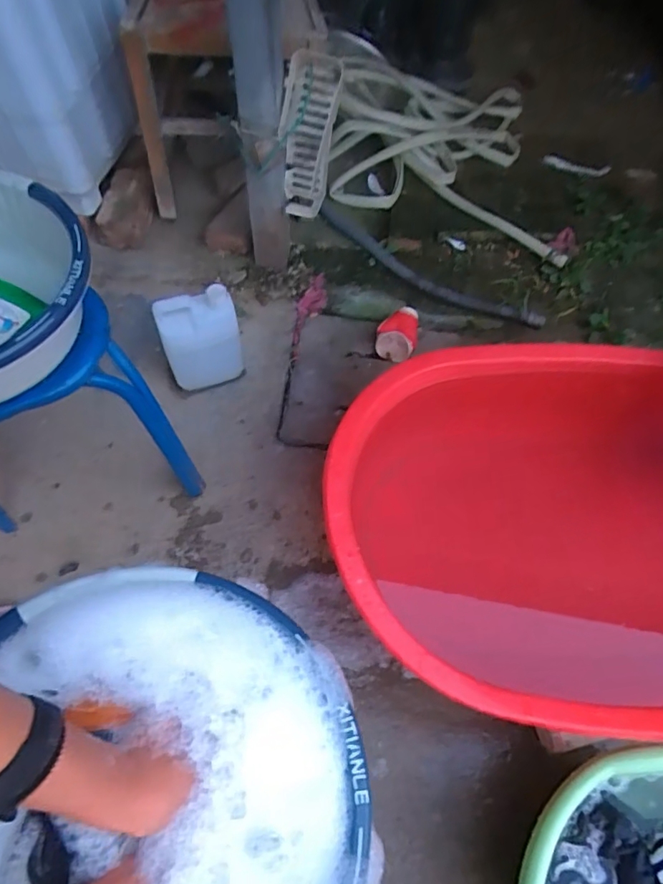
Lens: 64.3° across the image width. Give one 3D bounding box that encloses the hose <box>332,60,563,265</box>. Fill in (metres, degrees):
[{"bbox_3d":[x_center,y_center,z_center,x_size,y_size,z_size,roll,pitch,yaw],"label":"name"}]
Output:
[{"bbox_3d":[0.319,-0.834,1.531,0.633,0.136,0.823,0,62,-4],"label":"hose"}]

